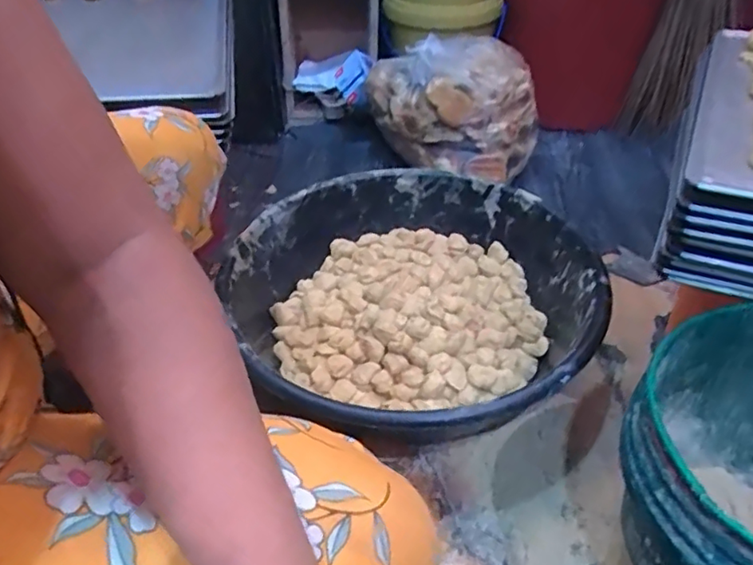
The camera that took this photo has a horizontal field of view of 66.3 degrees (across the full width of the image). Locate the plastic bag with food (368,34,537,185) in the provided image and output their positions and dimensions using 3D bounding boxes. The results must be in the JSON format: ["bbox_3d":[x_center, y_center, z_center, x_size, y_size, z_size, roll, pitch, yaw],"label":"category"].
[{"bbox_3d":[0.179,-0.407,1.340,0.369,0.260,0.286,-4,38,-6],"label":"plastic bag with food"}]

